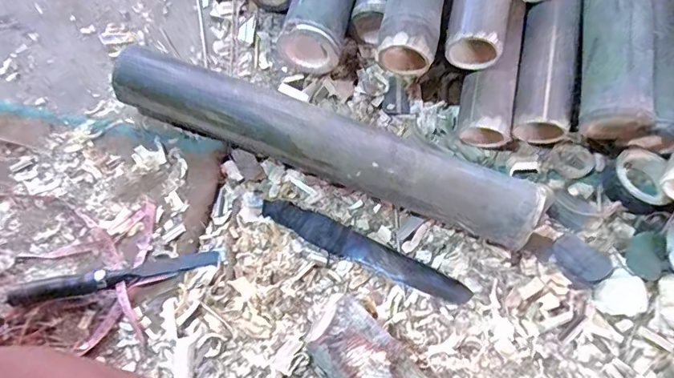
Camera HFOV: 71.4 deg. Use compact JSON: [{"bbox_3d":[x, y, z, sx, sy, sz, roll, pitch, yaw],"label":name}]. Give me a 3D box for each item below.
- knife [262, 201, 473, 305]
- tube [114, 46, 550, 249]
[{"bbox_3d":[0.034,0.074,0.554,0.254,0.033,0.036,23,75,9],"label":"knife"},{"bbox_3d":[-0.021,-0.052,0.555,0.513,0.081,0.075,21,74,7],"label":"tube"}]

